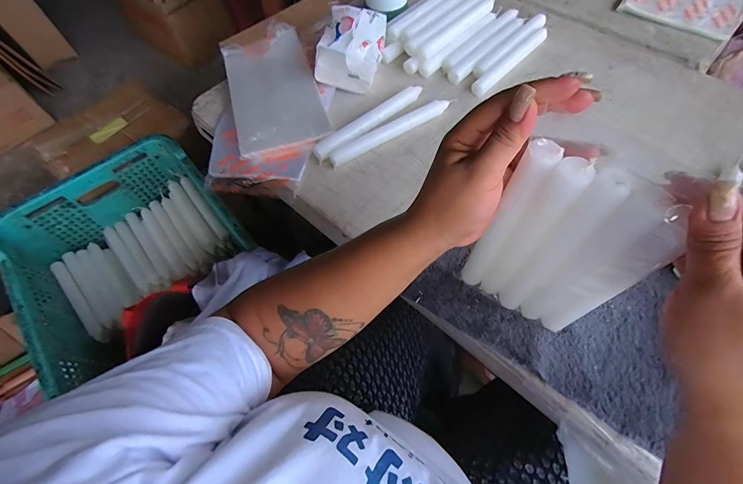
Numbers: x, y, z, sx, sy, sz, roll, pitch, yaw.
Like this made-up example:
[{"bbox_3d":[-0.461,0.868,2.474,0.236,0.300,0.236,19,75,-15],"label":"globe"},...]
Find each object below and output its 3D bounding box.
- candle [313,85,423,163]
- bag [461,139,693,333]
[{"bbox_3d":[0.000,-0.174,0.511,0.193,0.018,0.024,-38,66,-16],"label":"candle"},{"bbox_3d":[0.147,0.011,0.292,0.107,0.188,0.024,32,68,19],"label":"bag"}]

